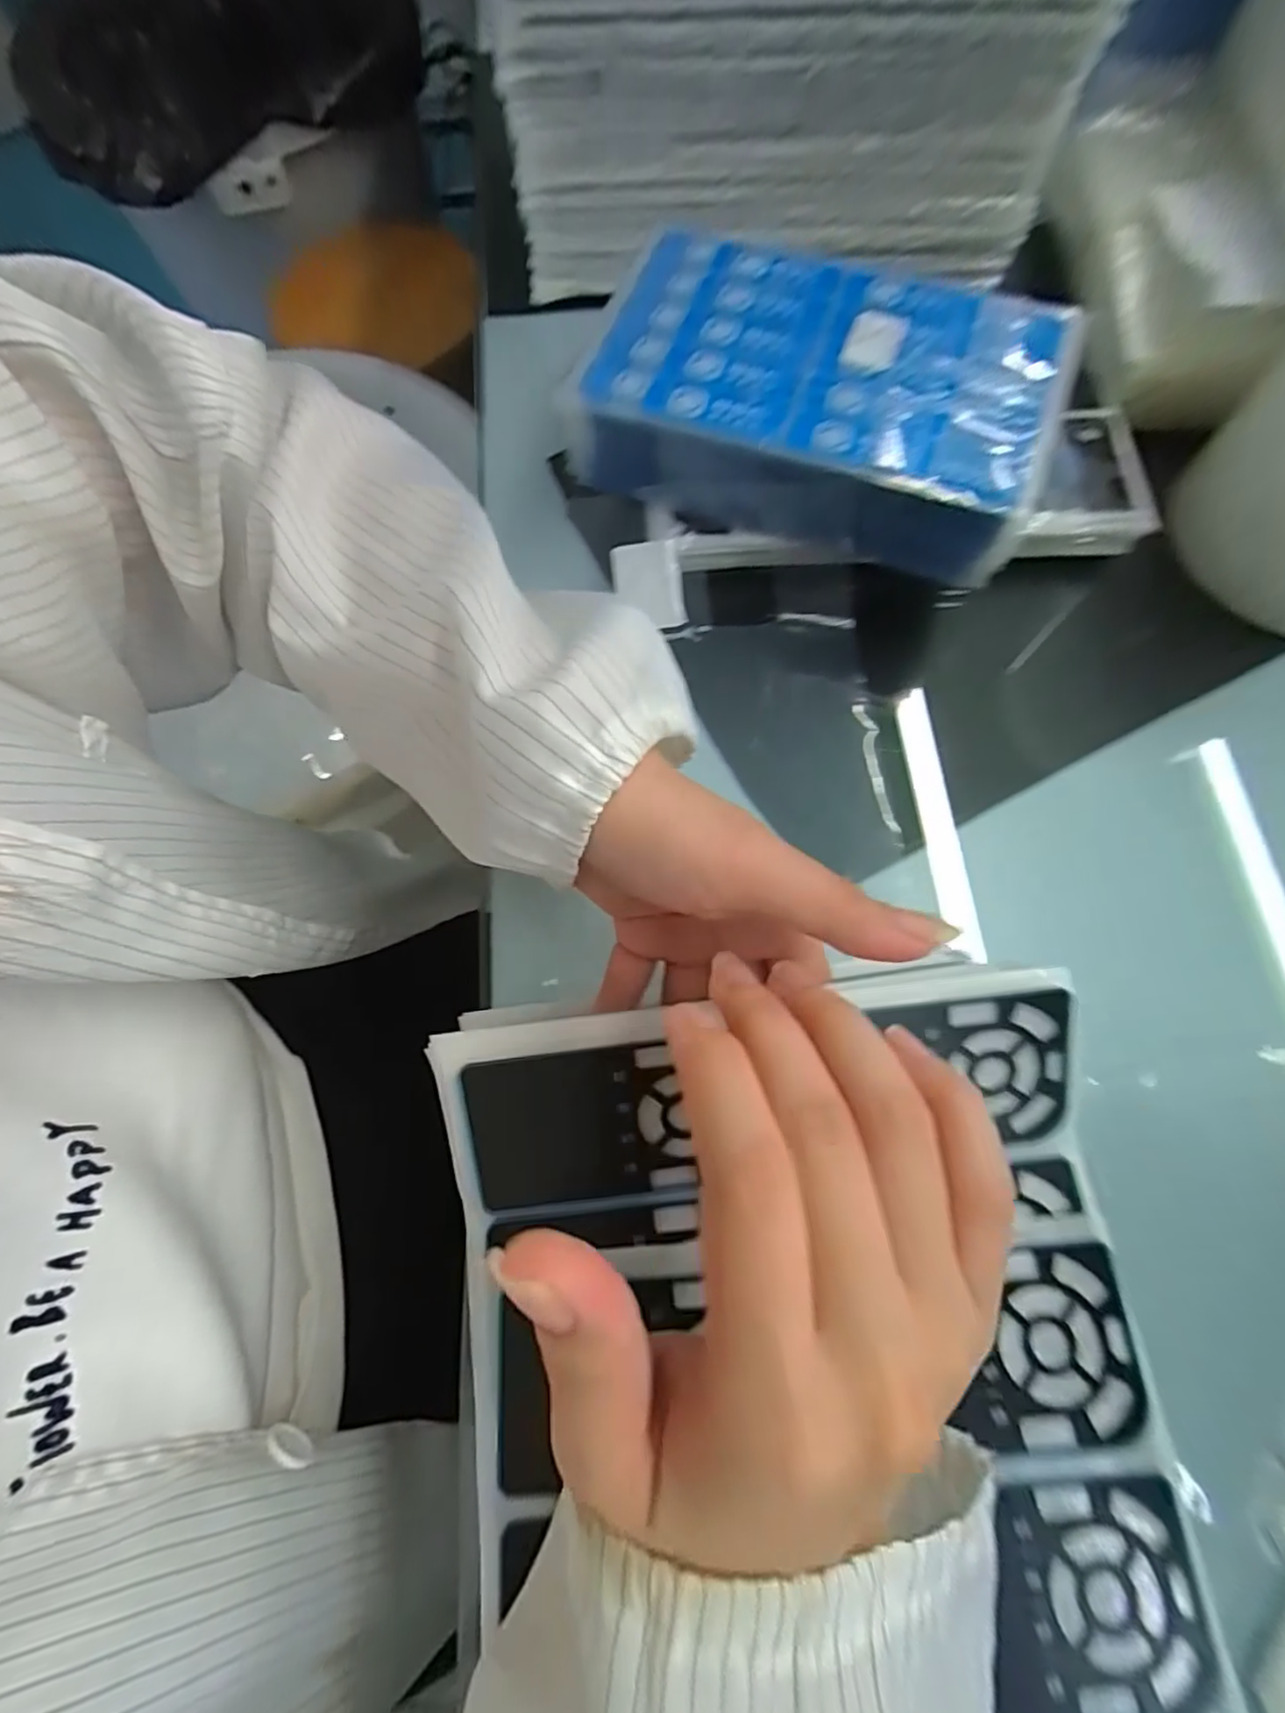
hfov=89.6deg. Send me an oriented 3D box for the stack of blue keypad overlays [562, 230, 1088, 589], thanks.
[{"bbox_3d":[0.074,-0.201,0.293,0.201,0.051,0.115,16,73,7],"label":"stack of blue keypad overlays"}]

